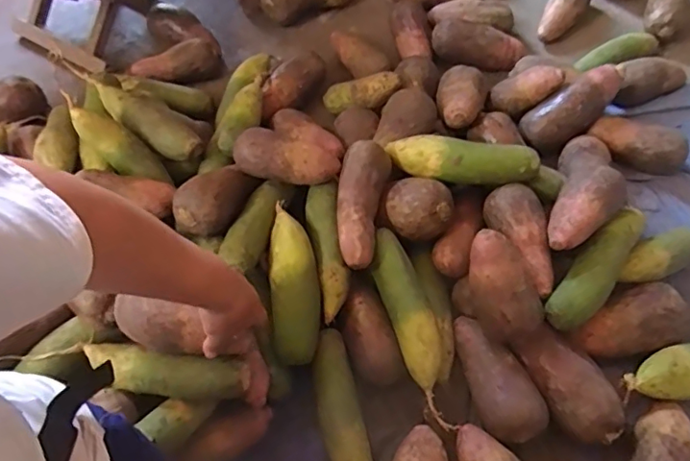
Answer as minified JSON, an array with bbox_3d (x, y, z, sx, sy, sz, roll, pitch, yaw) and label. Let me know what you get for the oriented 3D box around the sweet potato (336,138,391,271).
[{"bbox_3d":[0.020,-0.041,0.761,0.061,0.044,0.185,8,61,6],"label":"sweet potato"}]

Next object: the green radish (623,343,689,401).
[{"bbox_3d":[0.437,0.176,0.706,0.174,0.053,0.063,-12,61,-6],"label":"green radish"}]

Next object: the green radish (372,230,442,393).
[{"bbox_3d":[0.078,0.099,0.727,0.054,0.056,0.202,-17,62,-8],"label":"green radish"}]

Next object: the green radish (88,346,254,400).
[{"bbox_3d":[-0.205,0.160,0.629,0.186,0.045,0.045,5,61,11],"label":"green radish"}]

